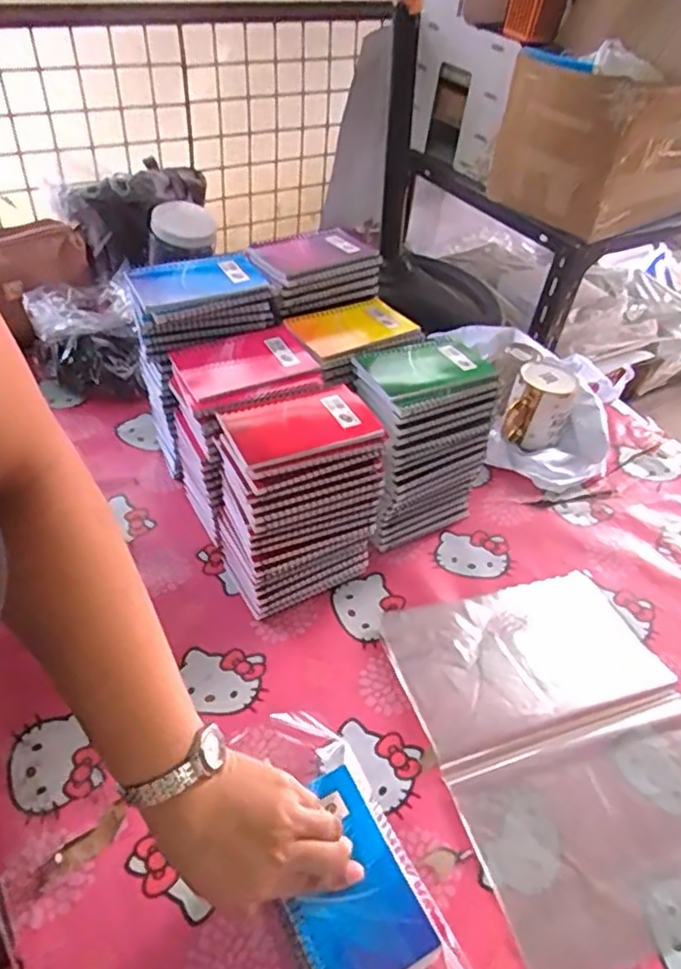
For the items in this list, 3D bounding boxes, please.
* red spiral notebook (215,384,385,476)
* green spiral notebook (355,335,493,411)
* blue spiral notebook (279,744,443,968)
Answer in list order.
[{"bbox_3d":[-0.036,-0.054,0.597,0.131,0.010,0.084,-16,47,-21],"label":"red spiral notebook"},{"bbox_3d":[0.088,-0.124,0.685,0.134,0.011,0.095,-23,50,-27],"label":"green spiral notebook"},{"bbox_3d":[0.003,0.272,0.451,0.089,0.017,0.143,-15,46,-20],"label":"blue spiral notebook"}]

